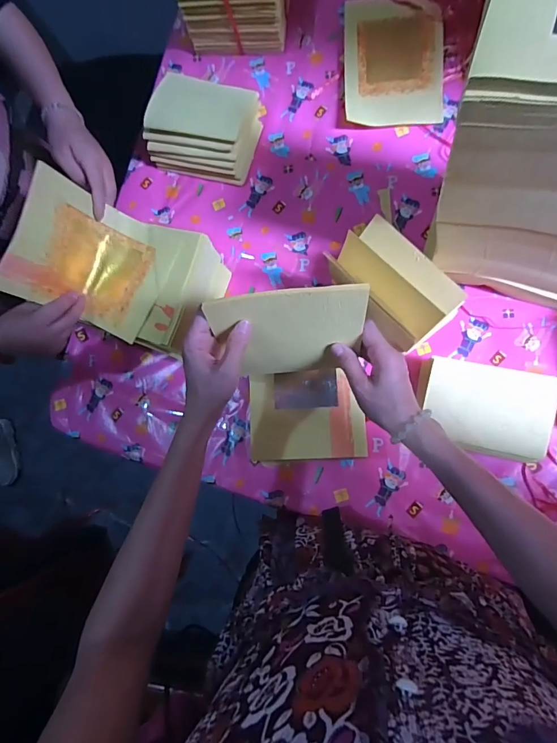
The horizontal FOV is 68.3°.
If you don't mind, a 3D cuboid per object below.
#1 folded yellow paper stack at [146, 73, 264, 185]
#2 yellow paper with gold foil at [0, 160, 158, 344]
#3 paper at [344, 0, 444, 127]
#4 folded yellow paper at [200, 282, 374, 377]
[{"bbox_3d":[-0.125,-0.414,0.699,0.168,0.075,0.138,15,87,8],"label":"folded yellow paper stack"},{"bbox_3d":[-0.239,-0.145,0.532,0.139,0.120,0.160,21,88,8],"label":"yellow paper with gold foil"},{"bbox_3d":[0.195,-0.529,0.694,0.162,0.013,0.230,0,85,7],"label":"paper"},{"bbox_3d":[0.014,-0.037,0.453,0.156,0.137,0.014,-3,55,6],"label":"folded yellow paper"}]

